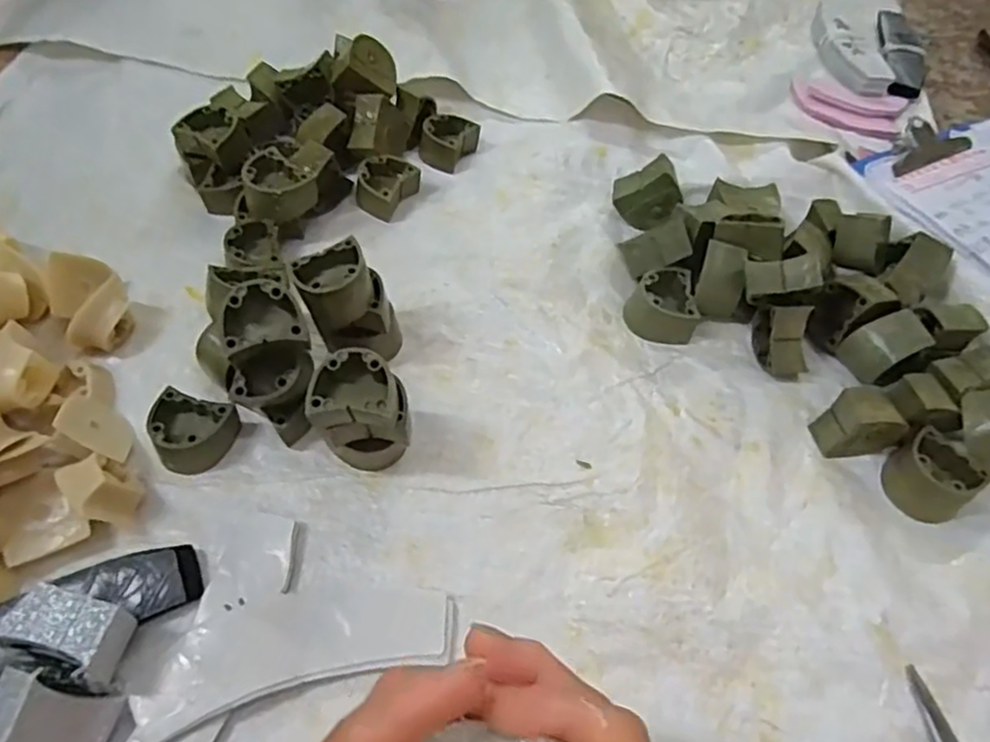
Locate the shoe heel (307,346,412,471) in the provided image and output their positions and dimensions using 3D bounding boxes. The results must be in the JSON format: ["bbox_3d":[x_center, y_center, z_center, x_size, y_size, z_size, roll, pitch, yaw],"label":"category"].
[{"bbox_3d":[-0.075,0.026,0.395,0.050,0.079,0.038,0,56,-2],"label":"shoe heel"}]

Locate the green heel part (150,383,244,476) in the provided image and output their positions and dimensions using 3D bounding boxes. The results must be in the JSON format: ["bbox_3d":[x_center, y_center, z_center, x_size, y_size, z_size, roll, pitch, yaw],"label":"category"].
[{"bbox_3d":[-0.182,0.038,0.413,0.044,0.026,0.041,11,58,5],"label":"green heel part"}]

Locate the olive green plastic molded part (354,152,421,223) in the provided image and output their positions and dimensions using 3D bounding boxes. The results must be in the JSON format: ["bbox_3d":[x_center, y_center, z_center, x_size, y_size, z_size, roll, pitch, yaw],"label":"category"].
[{"bbox_3d":[-0.086,-0.148,0.538,0.038,0.025,0.046,31,62,17],"label":"olive green plastic molded part"}]

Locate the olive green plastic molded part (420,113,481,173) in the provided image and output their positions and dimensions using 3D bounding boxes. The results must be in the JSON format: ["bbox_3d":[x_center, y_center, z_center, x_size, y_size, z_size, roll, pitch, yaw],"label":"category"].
[{"bbox_3d":[-0.039,-0.193,0.571,0.038,0.024,0.043,30,61,16],"label":"olive green plastic molded part"}]

